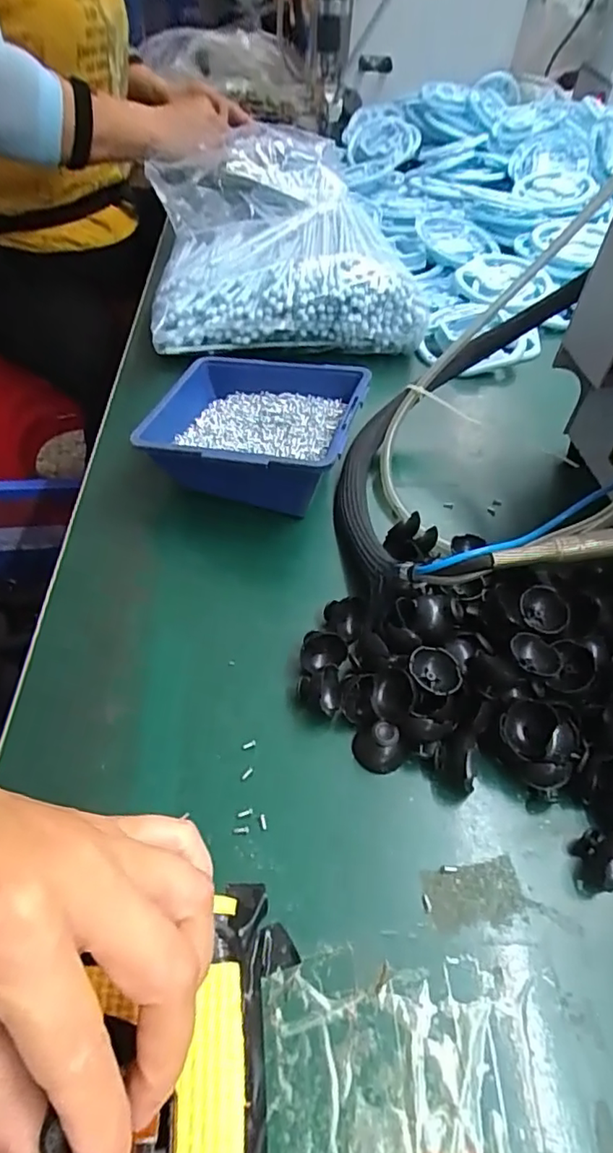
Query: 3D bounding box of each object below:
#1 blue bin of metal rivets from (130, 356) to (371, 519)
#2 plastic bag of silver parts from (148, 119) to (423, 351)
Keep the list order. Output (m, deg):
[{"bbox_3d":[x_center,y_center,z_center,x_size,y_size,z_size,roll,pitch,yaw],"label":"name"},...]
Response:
[{"bbox_3d":[-0.039,-0.102,0.410,0.141,0.064,0.125,15,50,8],"label":"blue bin of metal rivets"},{"bbox_3d":[-0.042,-0.387,0.626,0.250,0.082,0.431,-6,50,-8],"label":"plastic bag of silver parts"}]

